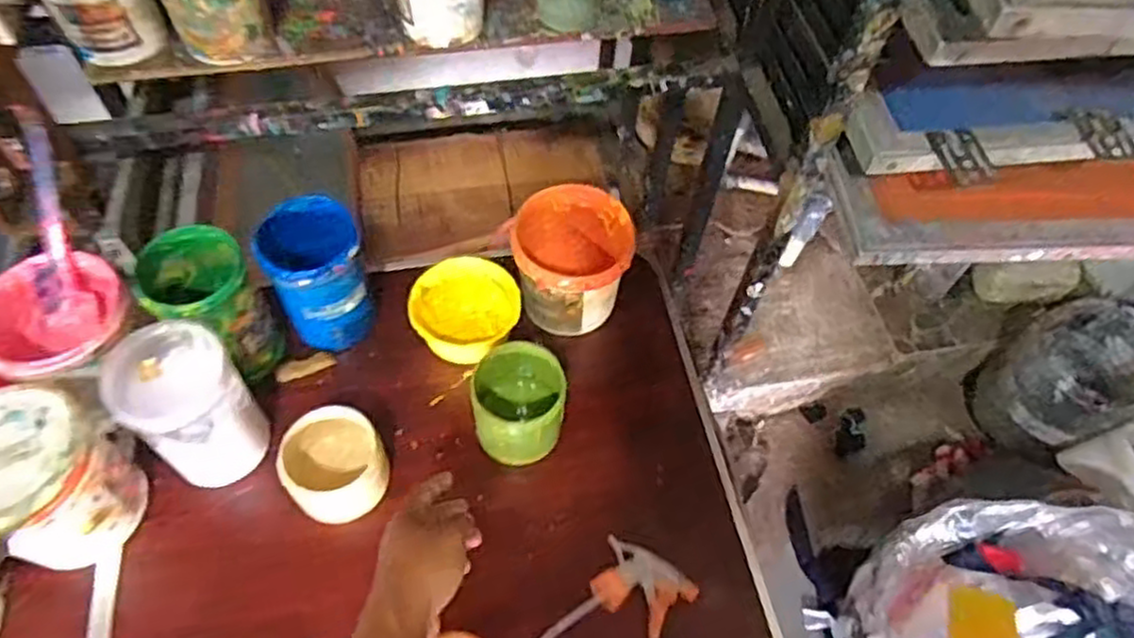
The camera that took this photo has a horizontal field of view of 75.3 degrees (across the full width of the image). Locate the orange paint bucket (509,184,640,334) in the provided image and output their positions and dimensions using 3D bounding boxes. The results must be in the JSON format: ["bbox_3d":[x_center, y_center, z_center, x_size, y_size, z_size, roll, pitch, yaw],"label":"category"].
[{"bbox_3d":[0.005,-0.063,0.813,0.121,0.107,0.125,2,57,-3],"label":"orange paint bucket"}]

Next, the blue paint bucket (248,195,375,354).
[{"bbox_3d":[-0.259,-0.038,0.772,0.098,0.152,0.105,2,57,-3],"label":"blue paint bucket"}]

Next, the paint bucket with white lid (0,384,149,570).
[{"bbox_3d":[-0.464,0.144,0.648,0.134,0.126,0.127,2,57,-3],"label":"paint bucket with white lid"}]

